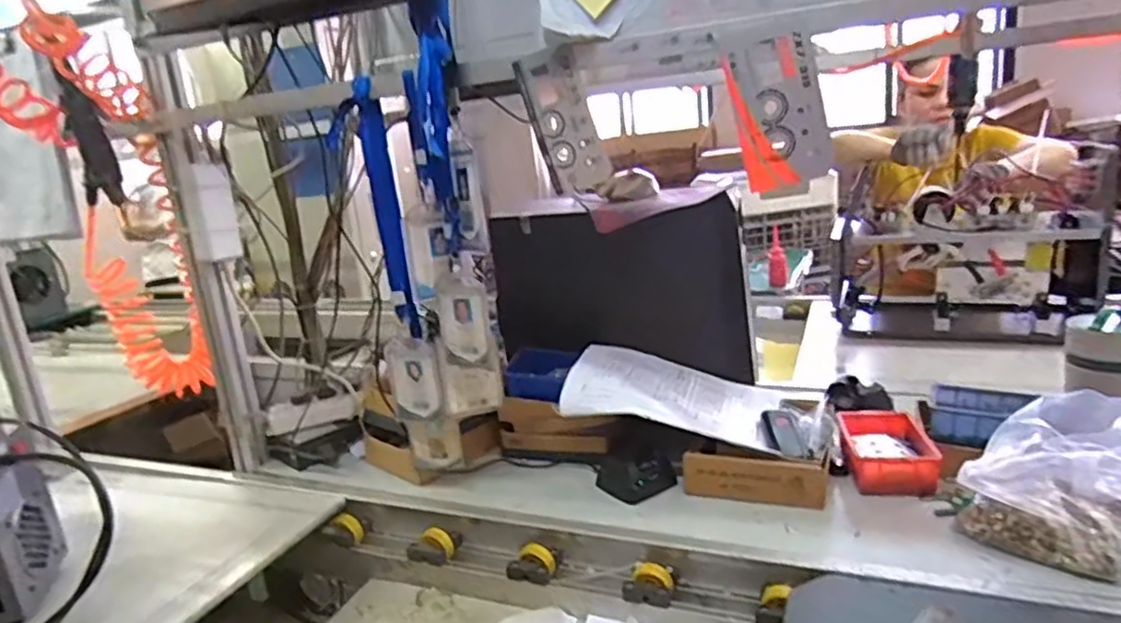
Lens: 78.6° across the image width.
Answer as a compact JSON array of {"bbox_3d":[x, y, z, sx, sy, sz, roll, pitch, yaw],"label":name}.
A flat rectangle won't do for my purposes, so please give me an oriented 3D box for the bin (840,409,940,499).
[{"bbox_3d":[0.435,0.185,0.911,0.102,0.050,0.158,-2,15,17],"label":"bin"}]

